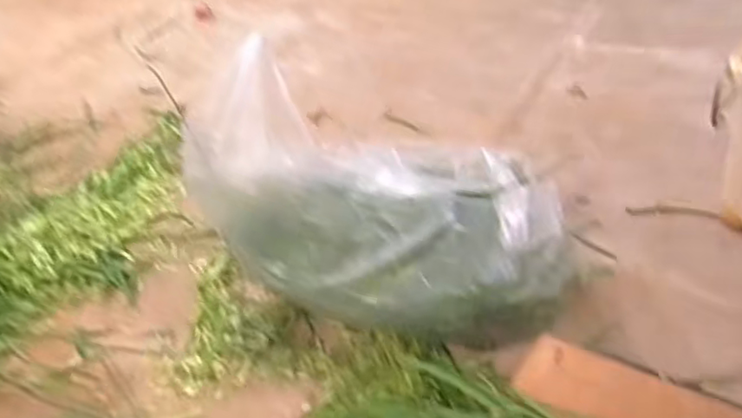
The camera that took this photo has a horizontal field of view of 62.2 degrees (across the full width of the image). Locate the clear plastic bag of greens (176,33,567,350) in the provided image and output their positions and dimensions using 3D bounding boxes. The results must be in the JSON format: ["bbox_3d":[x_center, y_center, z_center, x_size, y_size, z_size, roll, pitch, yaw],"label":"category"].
[{"bbox_3d":[0.012,-0.015,1.043,0.636,0.304,0.284,24,45,7],"label":"clear plastic bag of greens"}]

